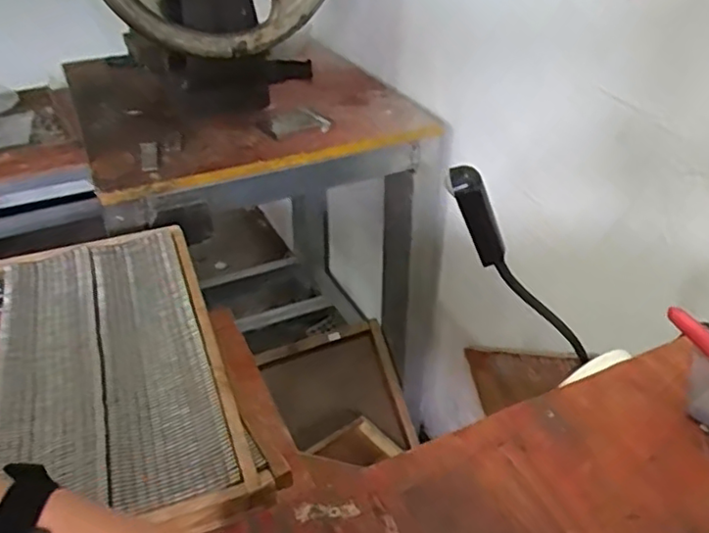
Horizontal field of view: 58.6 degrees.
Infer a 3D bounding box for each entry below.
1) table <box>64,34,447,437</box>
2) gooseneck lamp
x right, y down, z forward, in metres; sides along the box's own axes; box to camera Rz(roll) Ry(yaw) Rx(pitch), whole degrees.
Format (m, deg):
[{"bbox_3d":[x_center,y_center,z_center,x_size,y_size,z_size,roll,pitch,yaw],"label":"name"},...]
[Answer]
[{"bbox_3d":[-0.199,-0.046,1.264,0.512,0.673,0.653,-15,38,-21],"label":"table"},{"bbox_3d":[0.121,0.009,0.450,0.028,0.262,0.035,-51,49,-3],"label":"gooseneck lamp"}]

